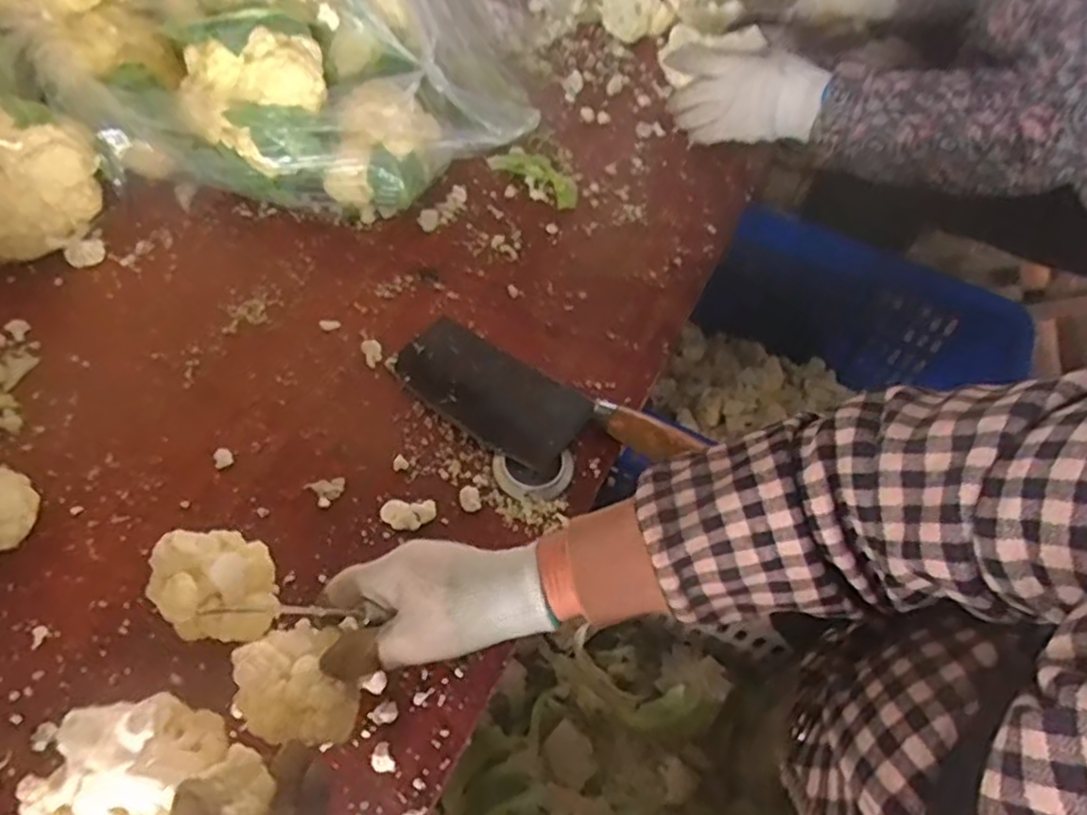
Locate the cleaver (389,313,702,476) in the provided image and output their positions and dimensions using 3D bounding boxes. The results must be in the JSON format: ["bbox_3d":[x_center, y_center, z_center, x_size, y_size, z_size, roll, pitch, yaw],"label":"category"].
[{"bbox_3d":[-0.012,-0.002,0.590,0.244,0.031,0.091,32,59,16],"label":"cleaver"}]

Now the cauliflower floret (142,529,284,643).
[{"bbox_3d":[-0.209,0.118,0.464,0.076,0.070,0.066,34,60,17],"label":"cauliflower floret"}]

